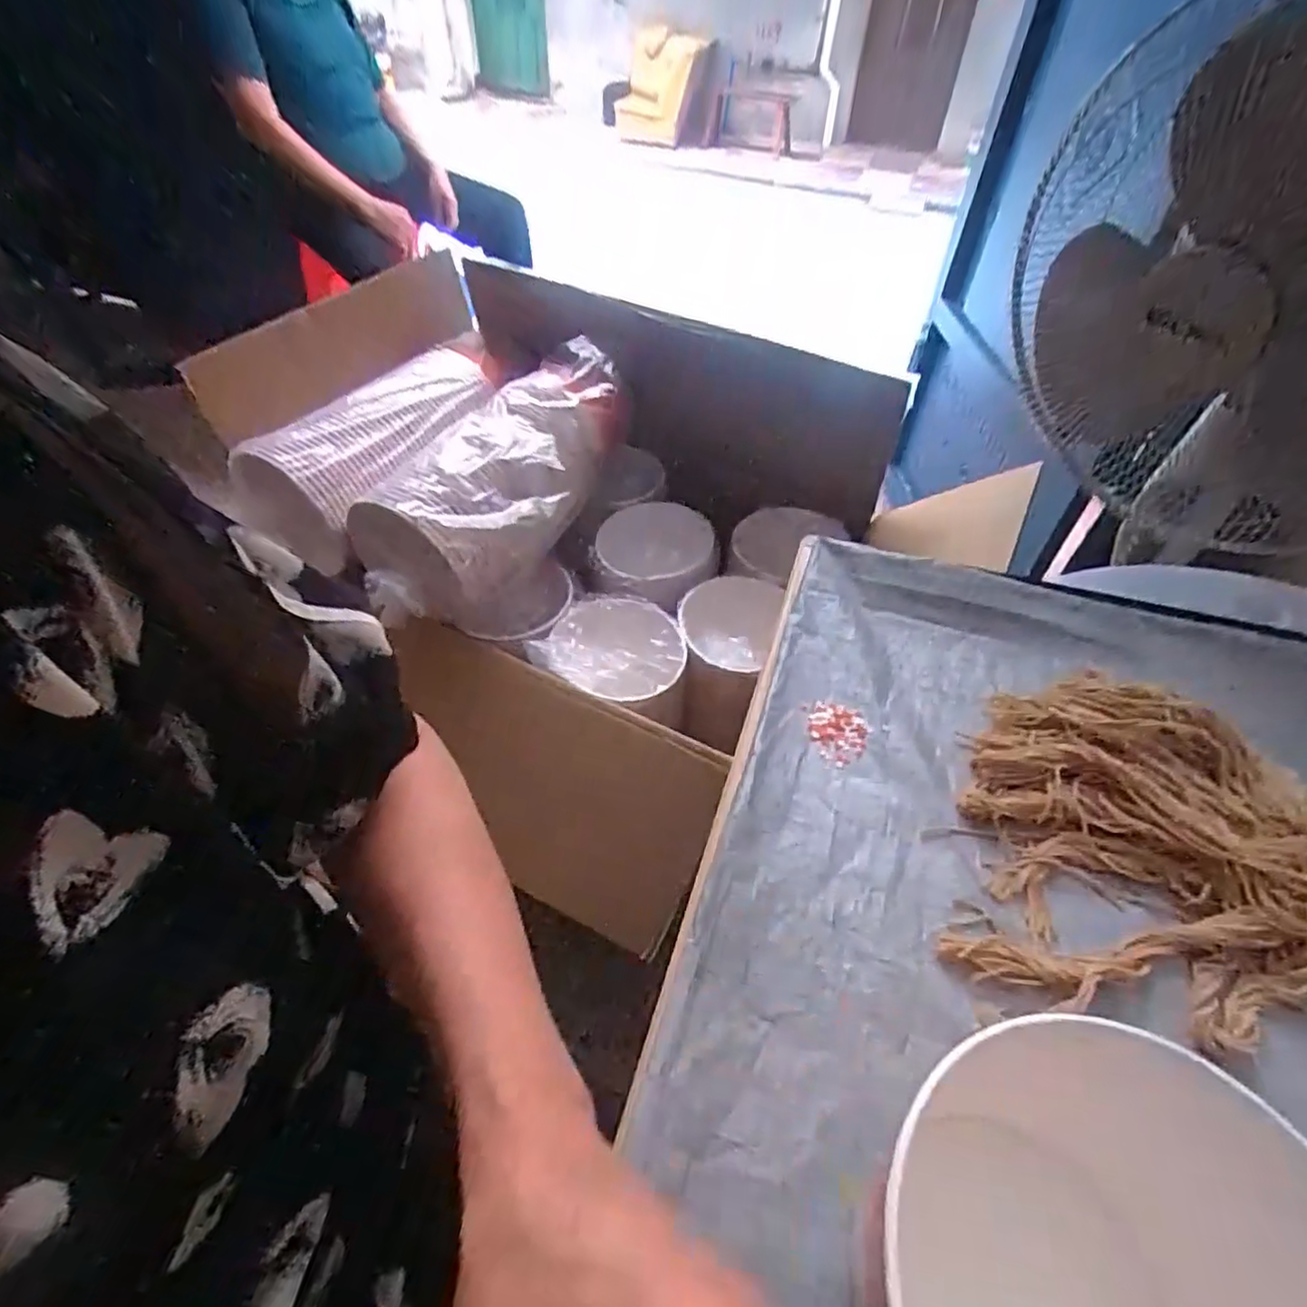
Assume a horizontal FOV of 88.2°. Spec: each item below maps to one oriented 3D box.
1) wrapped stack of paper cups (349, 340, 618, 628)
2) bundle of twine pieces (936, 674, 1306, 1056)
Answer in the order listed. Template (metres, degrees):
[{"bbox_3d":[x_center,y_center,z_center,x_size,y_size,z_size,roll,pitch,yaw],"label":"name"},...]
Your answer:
[{"bbox_3d":[-0.179,-0.221,0.848,0.170,0.141,0.411,20,52,14],"label":"wrapped stack of paper cups"},{"bbox_3d":[0.401,0.123,0.413,0.393,0.042,0.249,11,50,13],"label":"bundle of twine pieces"}]

